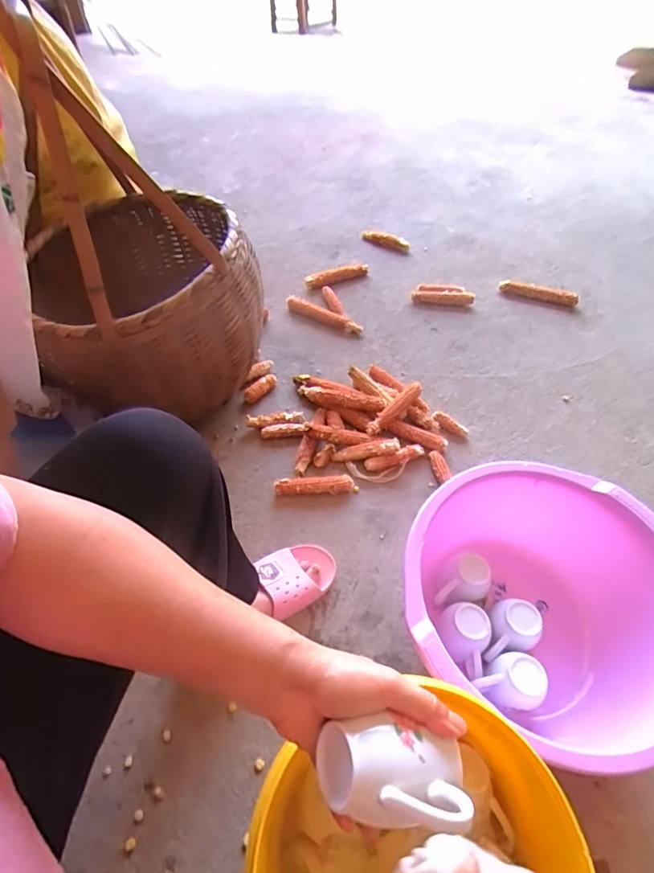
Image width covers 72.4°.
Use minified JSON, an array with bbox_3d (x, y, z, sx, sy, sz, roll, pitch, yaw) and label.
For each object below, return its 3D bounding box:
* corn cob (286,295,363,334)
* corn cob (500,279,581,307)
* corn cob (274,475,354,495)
[{"bbox_3d":[-0.011,-0.297,1.099,0.208,0.034,0.034,24,57,16],"label":"corn cob"},{"bbox_3d":[0.554,-0.373,1.172,0.197,0.030,0.041,17,55,11],"label":"corn cob"},{"bbox_3d":[-0.023,0.089,0.814,0.140,0.031,0.027,-2,54,-2],"label":"corn cob"}]

